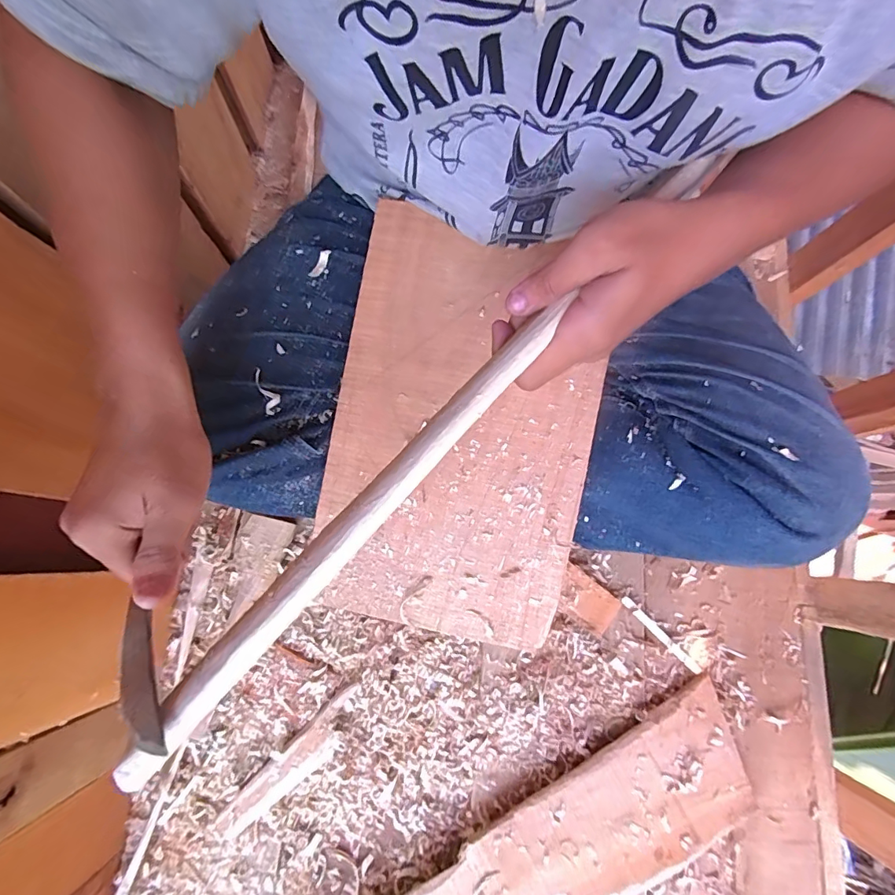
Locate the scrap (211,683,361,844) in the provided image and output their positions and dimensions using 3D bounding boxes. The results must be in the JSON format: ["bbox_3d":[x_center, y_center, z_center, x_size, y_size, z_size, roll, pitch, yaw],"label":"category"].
[{"bbox_3d":[-0.152,0.312,0.469,0.170,0.017,0.036,-43,83,-9],"label":"scrap"}]

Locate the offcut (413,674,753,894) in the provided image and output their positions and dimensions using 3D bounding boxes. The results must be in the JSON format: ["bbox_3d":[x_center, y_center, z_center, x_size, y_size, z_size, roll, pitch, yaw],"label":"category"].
[{"bbox_3d":[0.093,0.393,0.437,0.447,0.011,0.109,-29,76,-11],"label":"offcut"}]

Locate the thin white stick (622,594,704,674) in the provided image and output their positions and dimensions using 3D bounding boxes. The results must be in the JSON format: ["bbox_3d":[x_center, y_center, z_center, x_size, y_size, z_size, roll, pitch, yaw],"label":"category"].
[{"bbox_3d":[0.230,0.202,0.512,0.107,0.010,0.010,44,80,7],"label":"thin white stick"}]

